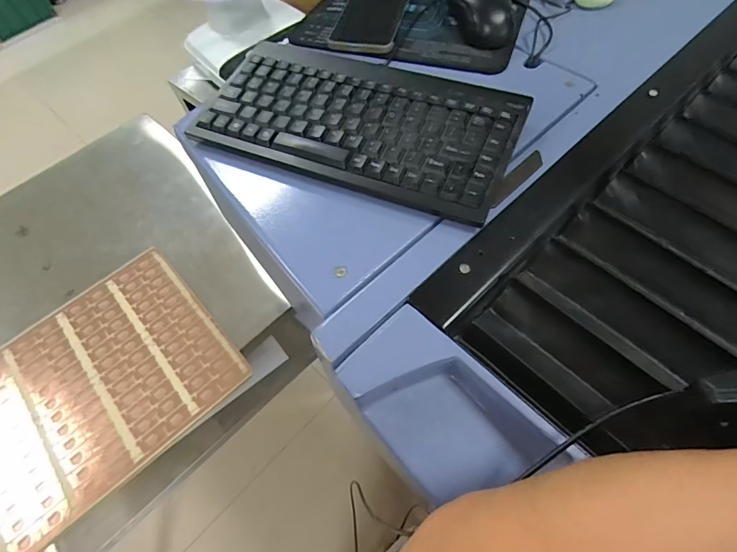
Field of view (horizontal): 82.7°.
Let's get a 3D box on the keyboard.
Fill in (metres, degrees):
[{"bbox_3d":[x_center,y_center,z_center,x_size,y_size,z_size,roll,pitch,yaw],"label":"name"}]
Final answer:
[{"bbox_3d":[-0.014,-0.146,0.388,0.288,0.024,0.143,19,63,15],"label":"keyboard"}]

